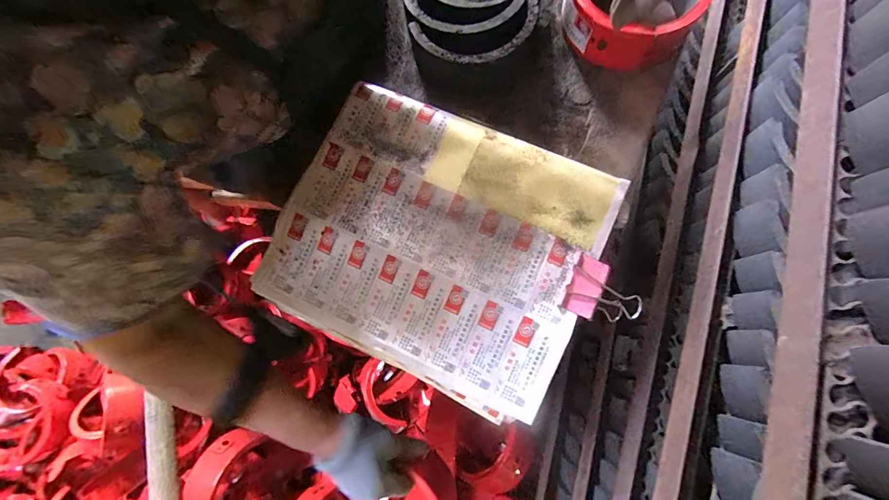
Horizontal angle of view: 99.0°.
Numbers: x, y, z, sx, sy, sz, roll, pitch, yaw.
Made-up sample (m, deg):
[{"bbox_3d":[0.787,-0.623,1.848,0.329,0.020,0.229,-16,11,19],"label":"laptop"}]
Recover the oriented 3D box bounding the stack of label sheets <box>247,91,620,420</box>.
[{"bbox_3d":[-0.012,-0.007,0.347,0.273,0.020,0.235,24,85,8],"label":"stack of label sheets"}]

